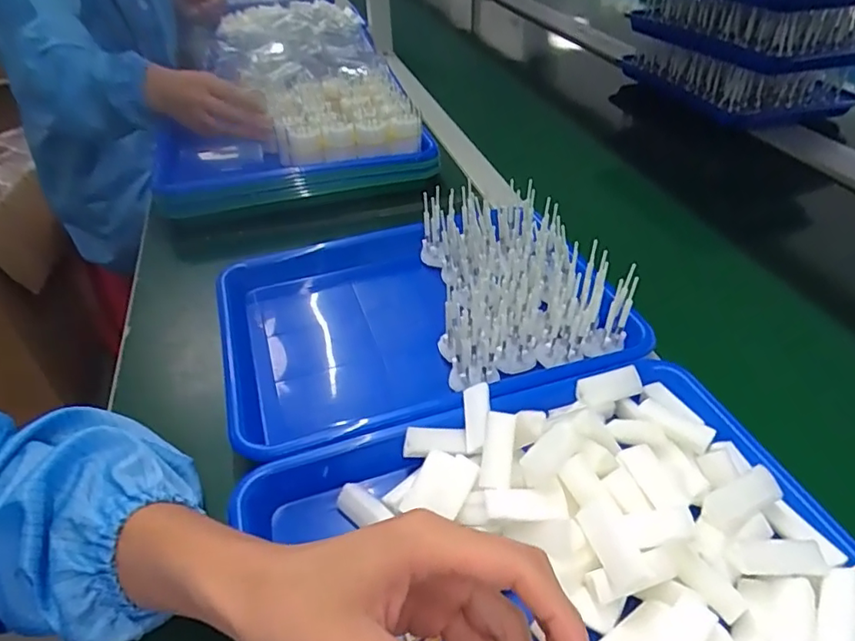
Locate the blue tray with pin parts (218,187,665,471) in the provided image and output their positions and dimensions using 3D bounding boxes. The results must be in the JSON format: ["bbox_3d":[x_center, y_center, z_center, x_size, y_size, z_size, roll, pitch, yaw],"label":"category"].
[{"bbox_3d":[-0.011,-0.012,0.495,0.318,0.077,0.252,-14,41,-14],"label":"blue tray with pin parts"}]

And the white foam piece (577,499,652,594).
[{"bbox_3d":[0.099,0.119,0.304,0.022,0.009,0.045,-14,54,-13],"label":"white foam piece"}]

